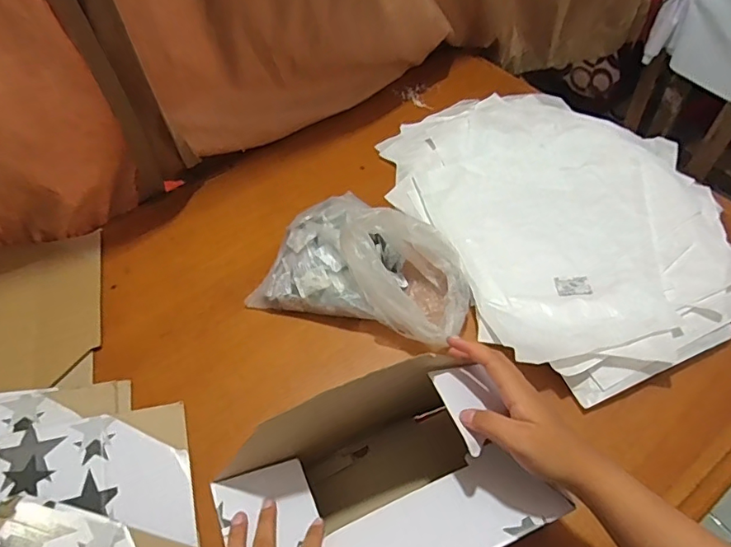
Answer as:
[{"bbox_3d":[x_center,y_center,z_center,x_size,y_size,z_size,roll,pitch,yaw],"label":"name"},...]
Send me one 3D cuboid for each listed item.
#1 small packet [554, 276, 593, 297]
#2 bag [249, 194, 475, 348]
[{"bbox_3d":[0.257,0.015,0.627,0.039,0.008,0.029,0,54,4],"label":"small packet"},{"bbox_3d":[0.000,-0.012,0.632,0.265,0.112,0.149,18,57,16],"label":"bag"}]

